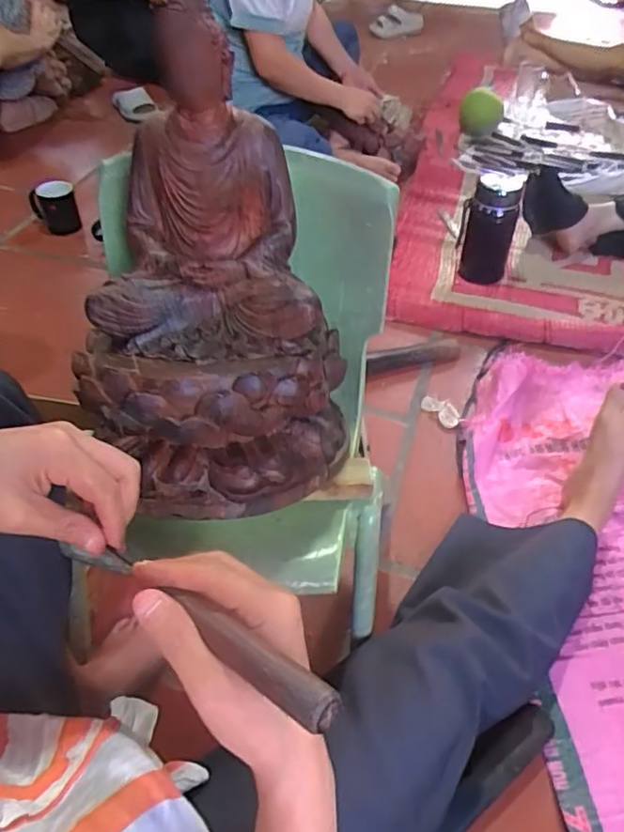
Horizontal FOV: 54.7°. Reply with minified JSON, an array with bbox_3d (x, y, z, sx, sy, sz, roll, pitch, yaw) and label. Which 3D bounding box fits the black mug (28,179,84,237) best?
[{"bbox_3d":[-0.656,-0.533,1.547,0.103,0.110,0.115,-20,49,-20],"label":"black mug"}]

